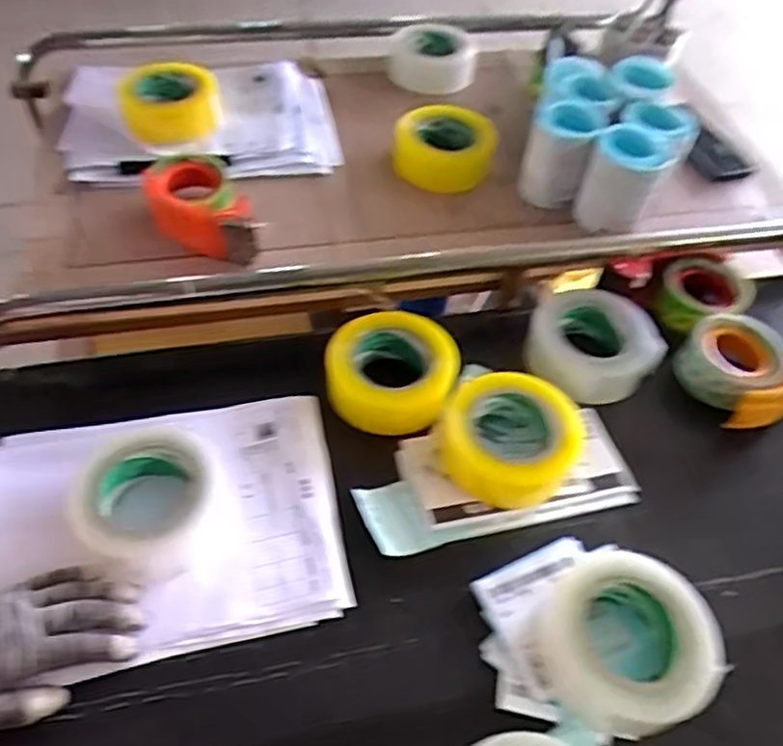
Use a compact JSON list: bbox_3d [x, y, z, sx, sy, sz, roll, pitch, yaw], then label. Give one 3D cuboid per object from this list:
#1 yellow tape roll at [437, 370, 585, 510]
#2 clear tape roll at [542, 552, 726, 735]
[{"bbox_3d":[0.108,0.058,0.616,0.119,0.058,0.111,2,52,-2],"label":"yellow tape roll"},{"bbox_3d":[0.179,0.200,0.503,0.117,0.069,0.119,2,52,-2],"label":"clear tape roll"}]

